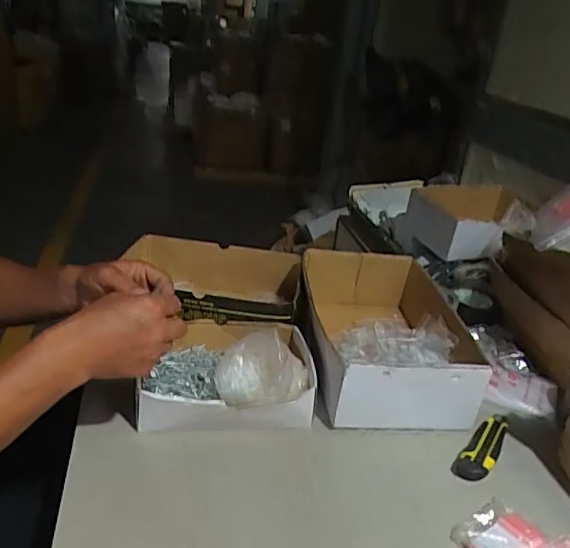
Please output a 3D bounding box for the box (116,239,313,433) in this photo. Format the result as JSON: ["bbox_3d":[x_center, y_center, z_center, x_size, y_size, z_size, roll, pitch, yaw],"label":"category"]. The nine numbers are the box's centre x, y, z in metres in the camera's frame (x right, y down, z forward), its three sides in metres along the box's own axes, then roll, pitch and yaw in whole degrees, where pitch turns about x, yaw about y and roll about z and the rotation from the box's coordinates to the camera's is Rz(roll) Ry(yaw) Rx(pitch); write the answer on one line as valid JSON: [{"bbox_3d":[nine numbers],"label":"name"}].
[{"bbox_3d":[-0.105,0.070,0.875,0.256,0.104,0.432,2,25,-10],"label":"box"}]

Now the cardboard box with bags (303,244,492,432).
[{"bbox_3d":[0.141,0.085,0.843,0.234,0.145,0.317,2,25,-9],"label":"cardboard box with bags"}]

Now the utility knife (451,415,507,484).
[{"bbox_3d":[0.262,0.220,0.720,0.038,0.015,0.148,23,29,32],"label":"utility knife"}]

